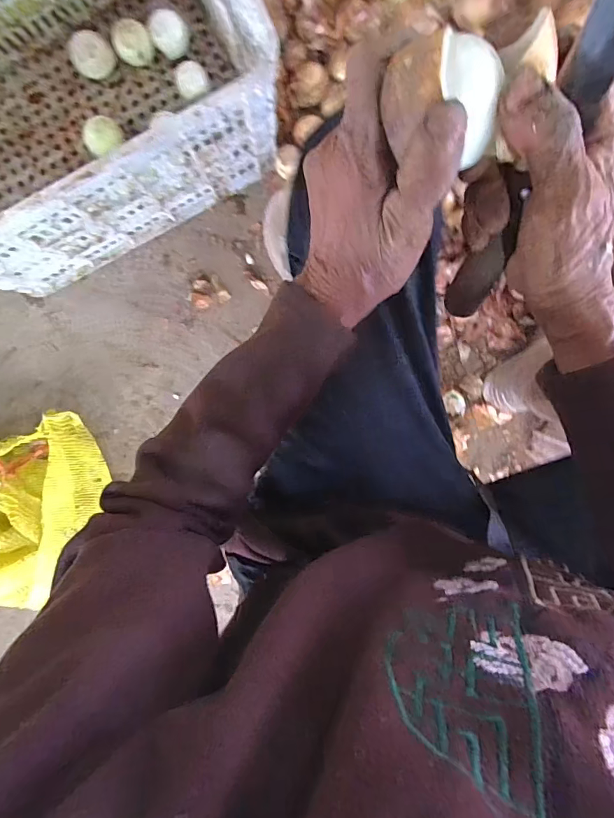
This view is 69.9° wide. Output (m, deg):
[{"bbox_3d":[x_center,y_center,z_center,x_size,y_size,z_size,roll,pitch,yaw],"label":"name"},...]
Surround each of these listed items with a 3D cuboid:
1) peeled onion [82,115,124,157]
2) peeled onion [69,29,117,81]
[{"bbox_3d":[-0.320,-0.429,0.697,0.058,0.045,0.055,0,98,-2],"label":"peeled onion"},{"bbox_3d":[-0.333,-0.550,0.685,0.057,0.052,0.059,0,98,-2],"label":"peeled onion"}]

